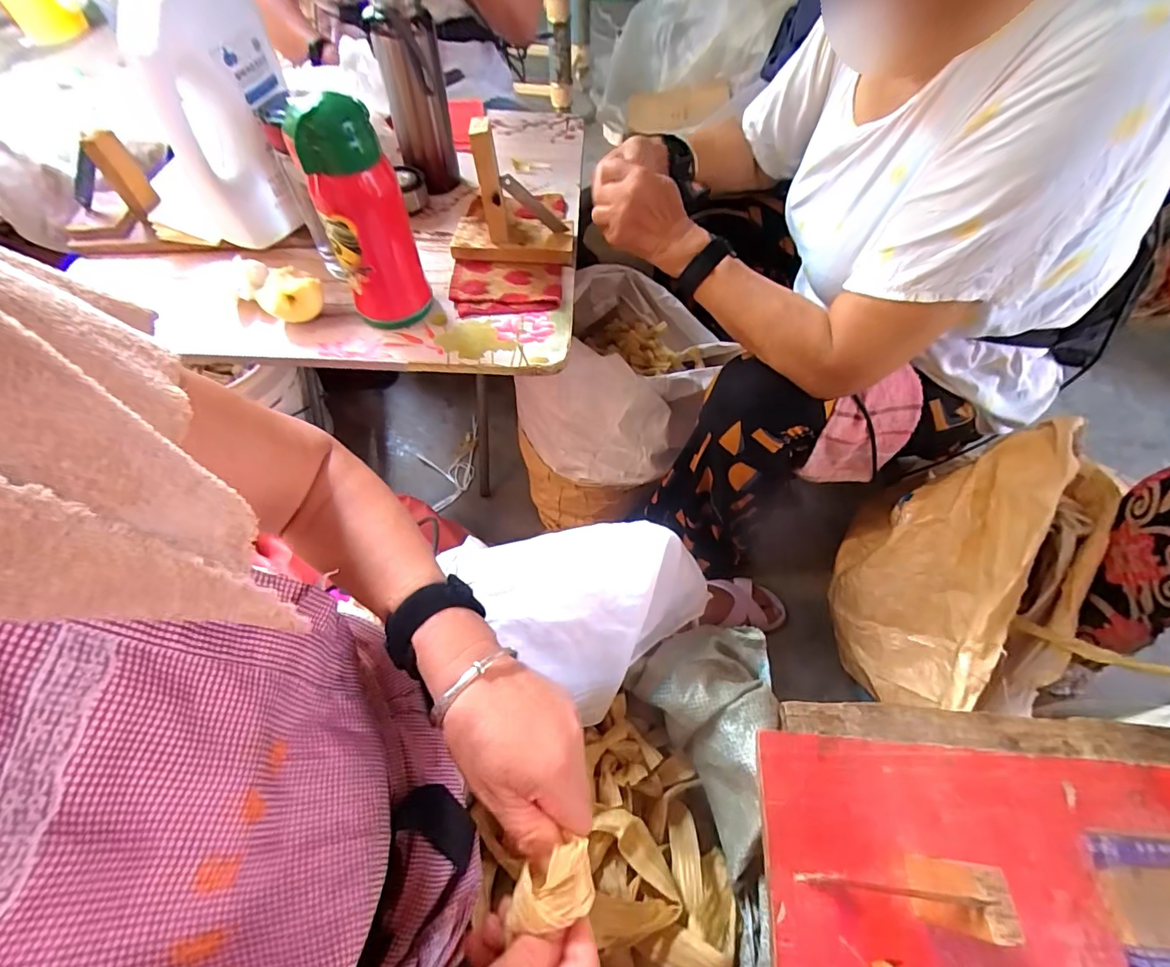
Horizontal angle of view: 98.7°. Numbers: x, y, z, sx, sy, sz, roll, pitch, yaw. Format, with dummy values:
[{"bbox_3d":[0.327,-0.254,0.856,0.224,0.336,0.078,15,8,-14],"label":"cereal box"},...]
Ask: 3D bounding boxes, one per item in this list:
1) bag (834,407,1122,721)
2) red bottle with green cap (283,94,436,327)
[{"bbox_3d":[0.510,0.107,0.653,0.243,0.263,0.351,26,62,15],"label":"bag"},{"bbox_3d":[-0.211,-0.249,0.487,0.064,0.194,0.067,16,60,10],"label":"red bottle with green cap"}]

